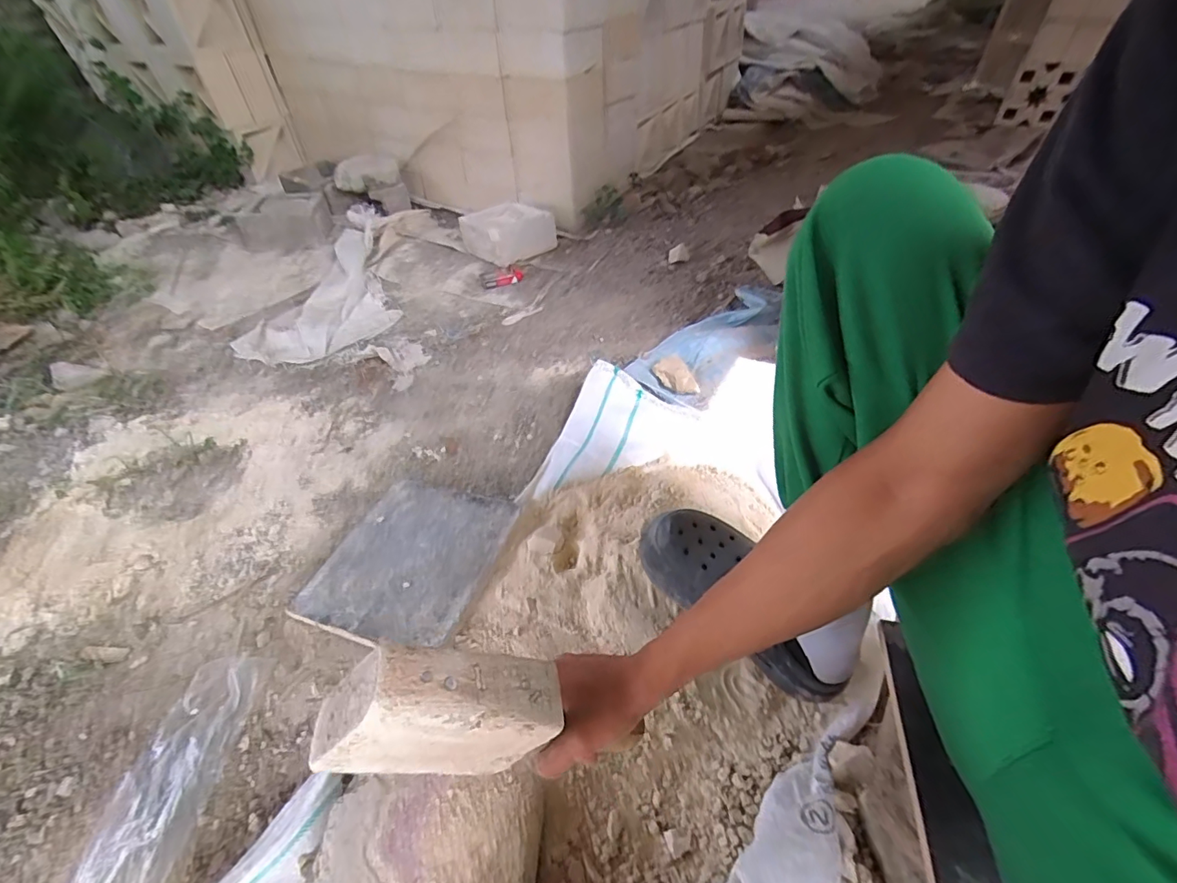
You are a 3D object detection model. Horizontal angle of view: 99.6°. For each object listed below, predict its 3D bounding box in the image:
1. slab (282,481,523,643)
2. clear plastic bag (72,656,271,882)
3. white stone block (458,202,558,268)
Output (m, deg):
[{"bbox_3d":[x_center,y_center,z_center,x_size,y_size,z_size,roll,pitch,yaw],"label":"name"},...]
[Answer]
[{"bbox_3d":[-0.252,0.160,0.713,0.240,0.014,0.258,10,47,20],"label":"slab"},{"bbox_3d":[-0.446,0.356,0.540,0.091,0.027,0.236,-2,45,-2],"label":"clear plastic bag"},{"bbox_3d":[-0.242,-0.642,1.500,0.241,0.086,0.234,-27,51,-24],"label":"white stone block"}]

